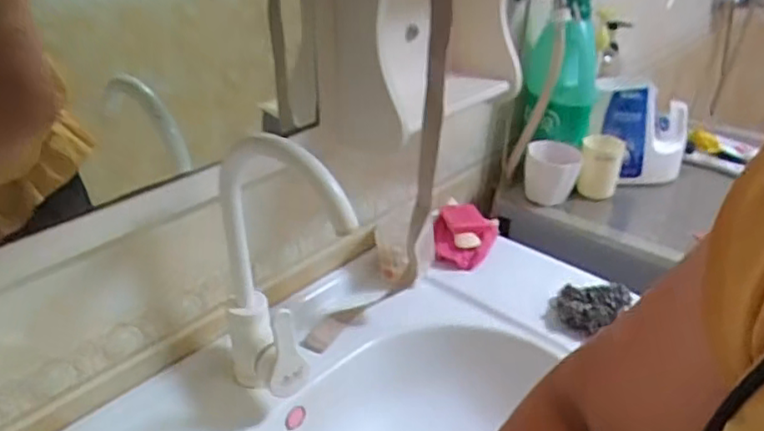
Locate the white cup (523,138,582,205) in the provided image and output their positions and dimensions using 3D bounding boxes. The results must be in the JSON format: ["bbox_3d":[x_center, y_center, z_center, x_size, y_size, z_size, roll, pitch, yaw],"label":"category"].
[{"bbox_3d":[0.284,-0.075,1.064,0.091,0.096,0.069,8,31,14],"label":"white cup"}]

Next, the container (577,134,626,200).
[{"bbox_3d":[0.369,-0.081,1.076,0.066,0.101,0.079,10,32,18],"label":"container"}]

